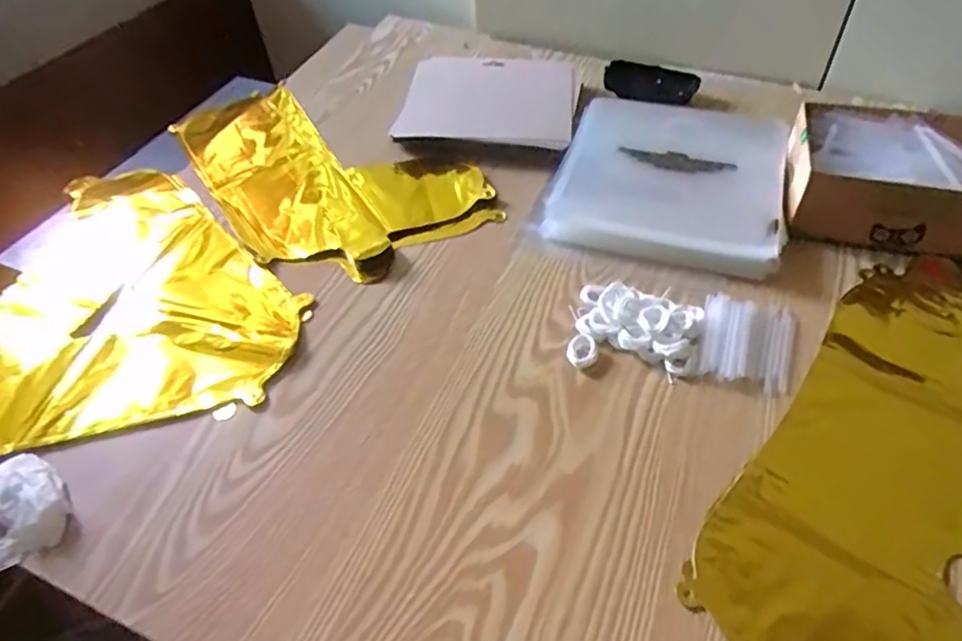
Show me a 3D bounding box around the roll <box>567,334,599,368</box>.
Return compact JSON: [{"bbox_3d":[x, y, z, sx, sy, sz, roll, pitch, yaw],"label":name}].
[{"bbox_3d":[0.082,0.024,0.505,0.024,0.010,0.030,7,50,10],"label":"roll"}]

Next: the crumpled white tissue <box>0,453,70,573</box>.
[{"bbox_3d":[-0.325,0.130,0.435,0.060,0.022,0.078,-37,56,-25],"label":"crumpled white tissue"}]

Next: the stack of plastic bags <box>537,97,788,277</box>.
[{"bbox_3d":[0.187,-0.145,0.627,0.211,0.033,0.219,12,51,14],"label":"stack of plastic bags"}]

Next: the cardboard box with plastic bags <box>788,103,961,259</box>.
[{"bbox_3d":[0.392,-0.136,0.588,0.199,0.059,0.148,7,50,10],"label":"cardboard box with plastic bags"}]

